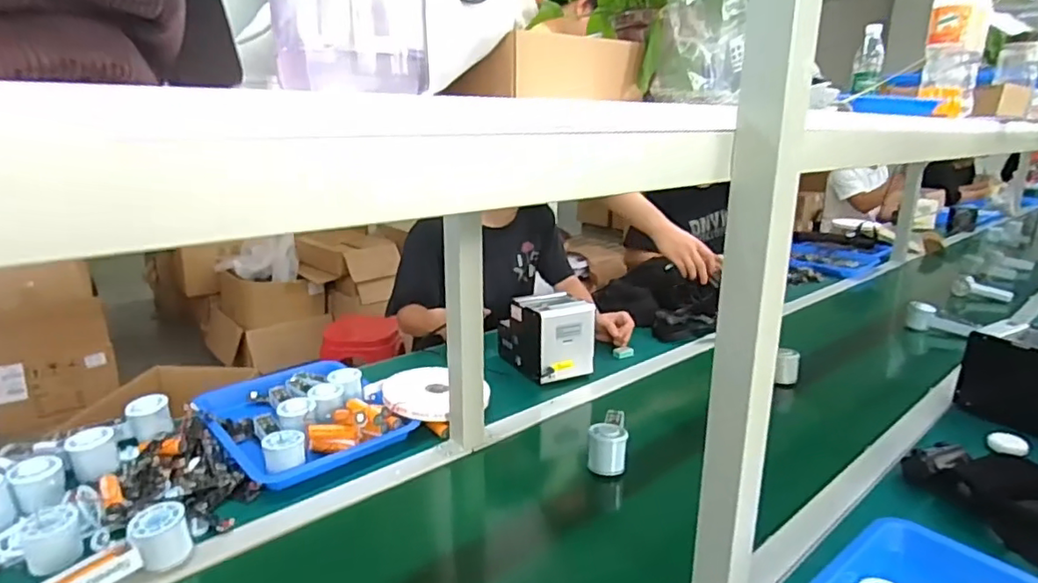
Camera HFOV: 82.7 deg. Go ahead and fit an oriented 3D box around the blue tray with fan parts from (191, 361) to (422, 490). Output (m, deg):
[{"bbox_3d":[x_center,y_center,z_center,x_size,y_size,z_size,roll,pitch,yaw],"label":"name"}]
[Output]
[{"bbox_3d":[-0.359,0.190,0.967,0.256,0.063,0.312,-12,20,-36],"label":"blue tray with fan parts"}]

